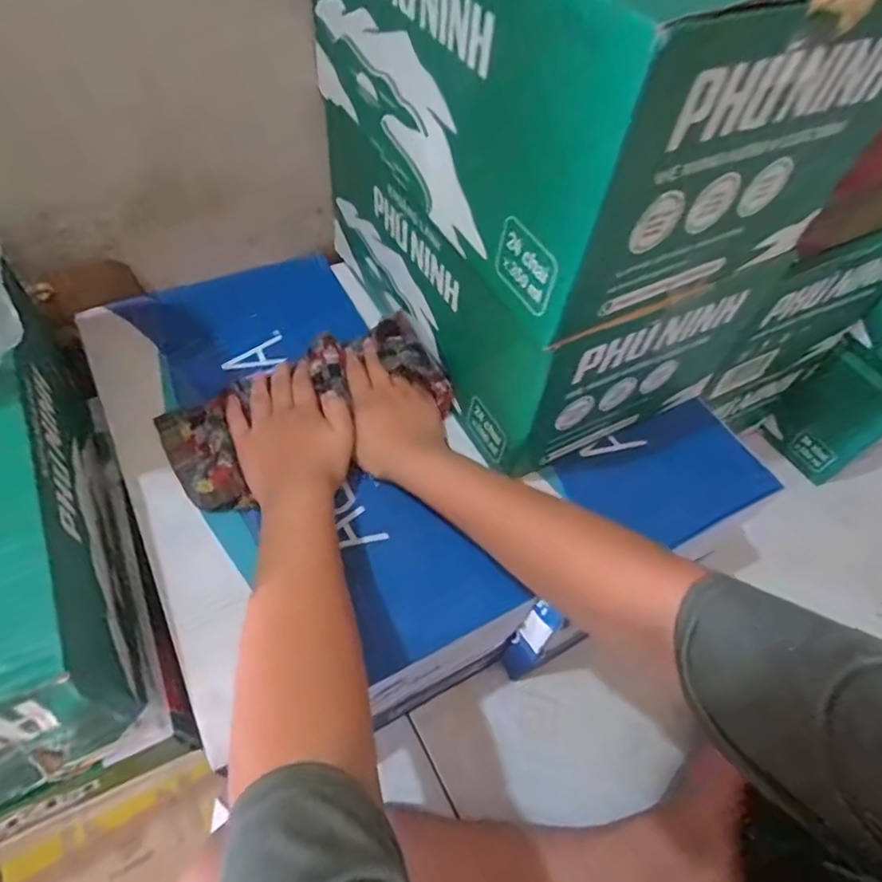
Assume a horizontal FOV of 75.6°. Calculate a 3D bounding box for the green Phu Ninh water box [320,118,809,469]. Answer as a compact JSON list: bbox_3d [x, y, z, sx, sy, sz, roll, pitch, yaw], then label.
[{"bbox_3d":[0.087,-0.179,0.555,0.257,0.162,0.342,-21,60,-19],"label":"green Phu Ninh water box"}]

